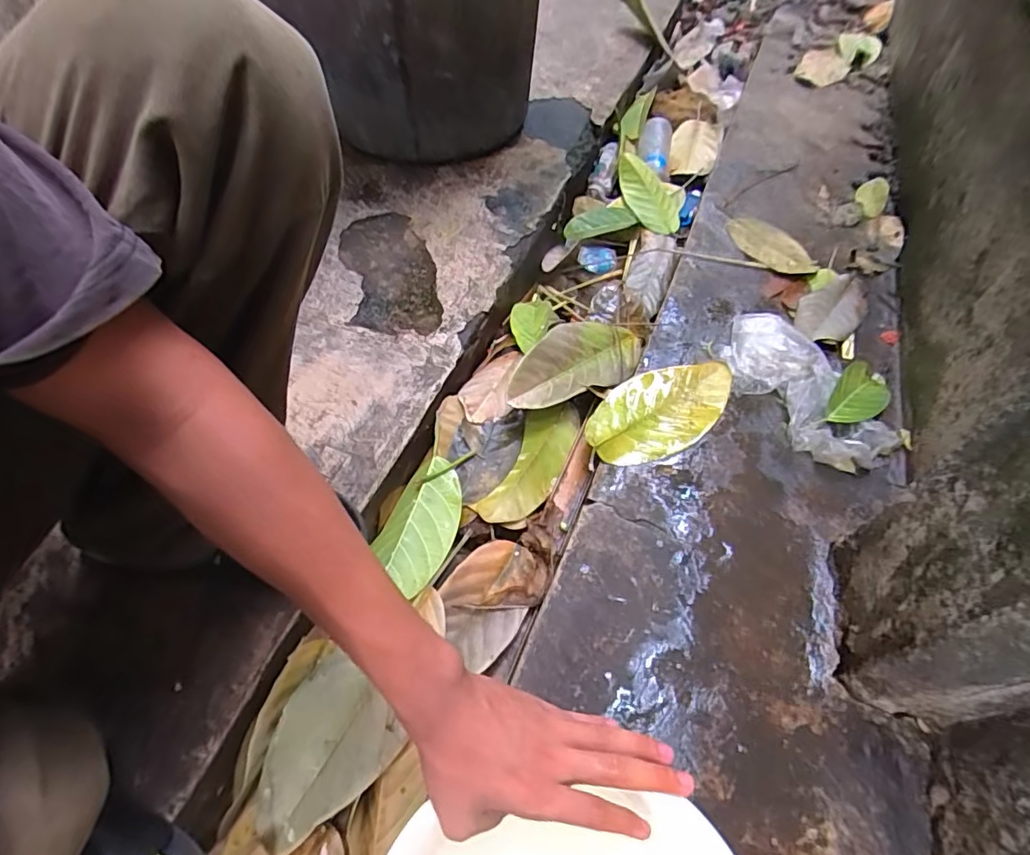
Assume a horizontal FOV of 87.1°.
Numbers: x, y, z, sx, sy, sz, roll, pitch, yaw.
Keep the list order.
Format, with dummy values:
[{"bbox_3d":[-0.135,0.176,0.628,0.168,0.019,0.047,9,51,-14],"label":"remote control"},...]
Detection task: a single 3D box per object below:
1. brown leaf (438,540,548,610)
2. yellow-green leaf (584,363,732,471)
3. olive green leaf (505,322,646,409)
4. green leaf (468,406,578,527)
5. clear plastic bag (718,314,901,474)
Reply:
[{"bbox_3d":[-0.021,0.153,0.571,0.105,0.024,0.071,-2,56,0],"label":"brown leaf"},{"bbox_3d":[0.171,-0.023,0.653,0.199,0.020,0.109,-32,61,-19],"label":"yellow-green leaf"},{"bbox_3d":[0.091,-0.091,0.722,0.248,0.049,0.106,-28,59,-36],"label":"olive green leaf"},{"bbox_3d":[0.020,0.042,0.656,0.070,0.015,0.178,22,59,15],"label":"green leaf"},{"bbox_3d":[0.341,-0.058,0.658,0.106,0.042,0.251,-21,58,-12],"label":"clear plastic bag"}]

